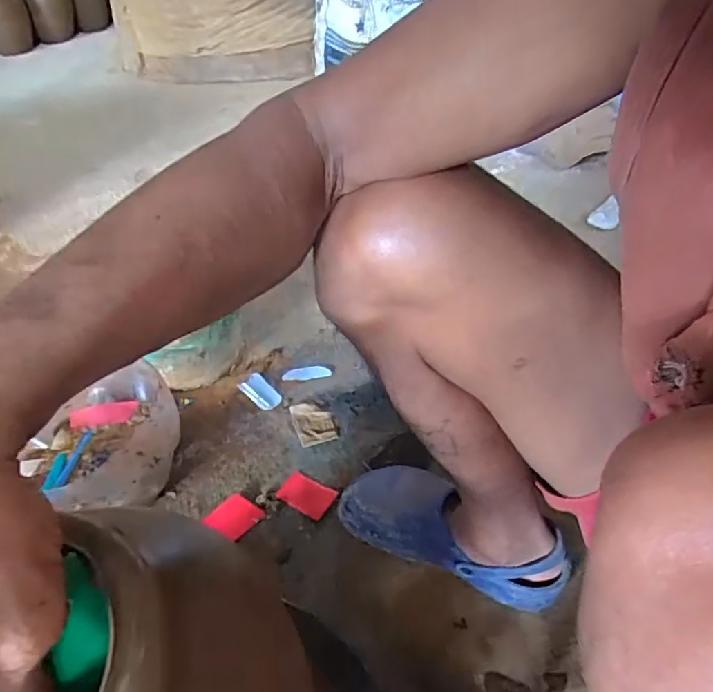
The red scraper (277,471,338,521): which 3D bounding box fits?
[{"bbox_3d":[-0.065,0.195,0.702,0.072,0.004,0.048,23,46,25],"label":"red scraper"}]

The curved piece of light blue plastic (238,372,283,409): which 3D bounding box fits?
[{"bbox_3d":[-0.150,0.071,0.838,0.039,0.008,0.074,-33,50,-32],"label":"curved piece of light blue plastic"}]

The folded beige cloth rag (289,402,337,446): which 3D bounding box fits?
[{"bbox_3d":[-0.063,0.112,0.788,0.056,0.018,0.066,-13,42,-13],"label":"folded beige cloth rag"}]

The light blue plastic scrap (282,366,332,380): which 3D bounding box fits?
[{"bbox_3d":[-0.081,0.043,0.869,0.077,0.007,0.027,-3,41,-3],"label":"light blue plastic scrap"}]

